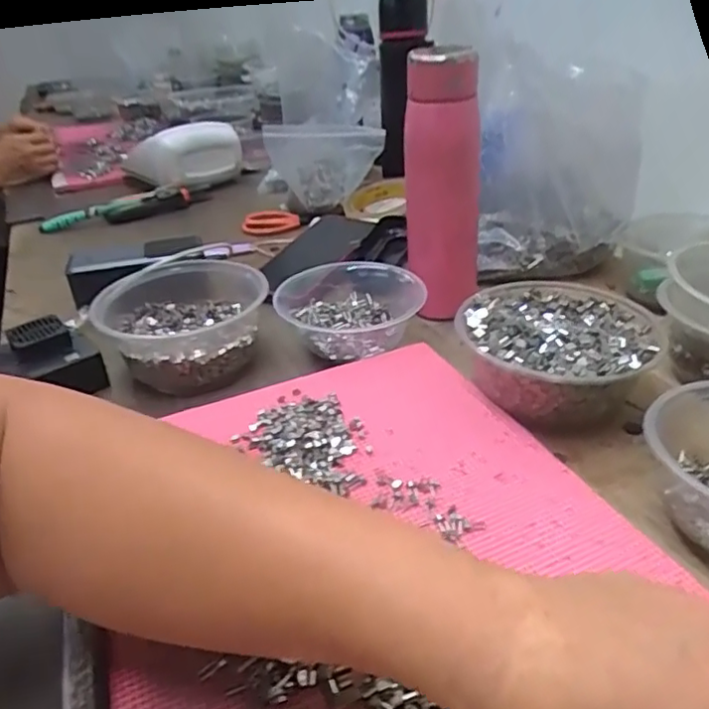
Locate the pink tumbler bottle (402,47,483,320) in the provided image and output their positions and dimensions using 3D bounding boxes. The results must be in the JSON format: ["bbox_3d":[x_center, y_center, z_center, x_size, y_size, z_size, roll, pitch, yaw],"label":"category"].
[{"bbox_3d":[0.073,-0.141,0.513,0.049,0.203,0.053,16,37,29],"label":"pink tumbler bottle"}]

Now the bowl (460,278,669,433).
[{"bbox_3d":[0.147,-0.005,0.440,0.130,0.051,0.130,-3,32,2],"label":"bowl"}]

